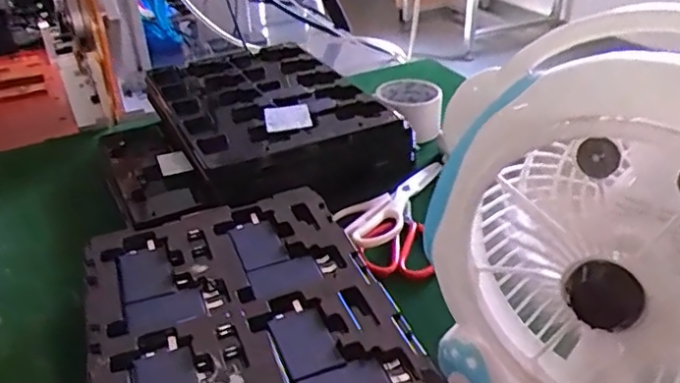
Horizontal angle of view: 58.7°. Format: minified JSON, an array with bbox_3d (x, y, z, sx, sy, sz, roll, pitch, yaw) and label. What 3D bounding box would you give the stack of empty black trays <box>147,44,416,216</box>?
[{"bbox_3d":[-0.085,-0.089,0.766,0.245,0.080,0.364,-15,34,-20],"label":"stack of empty black trays"}]

